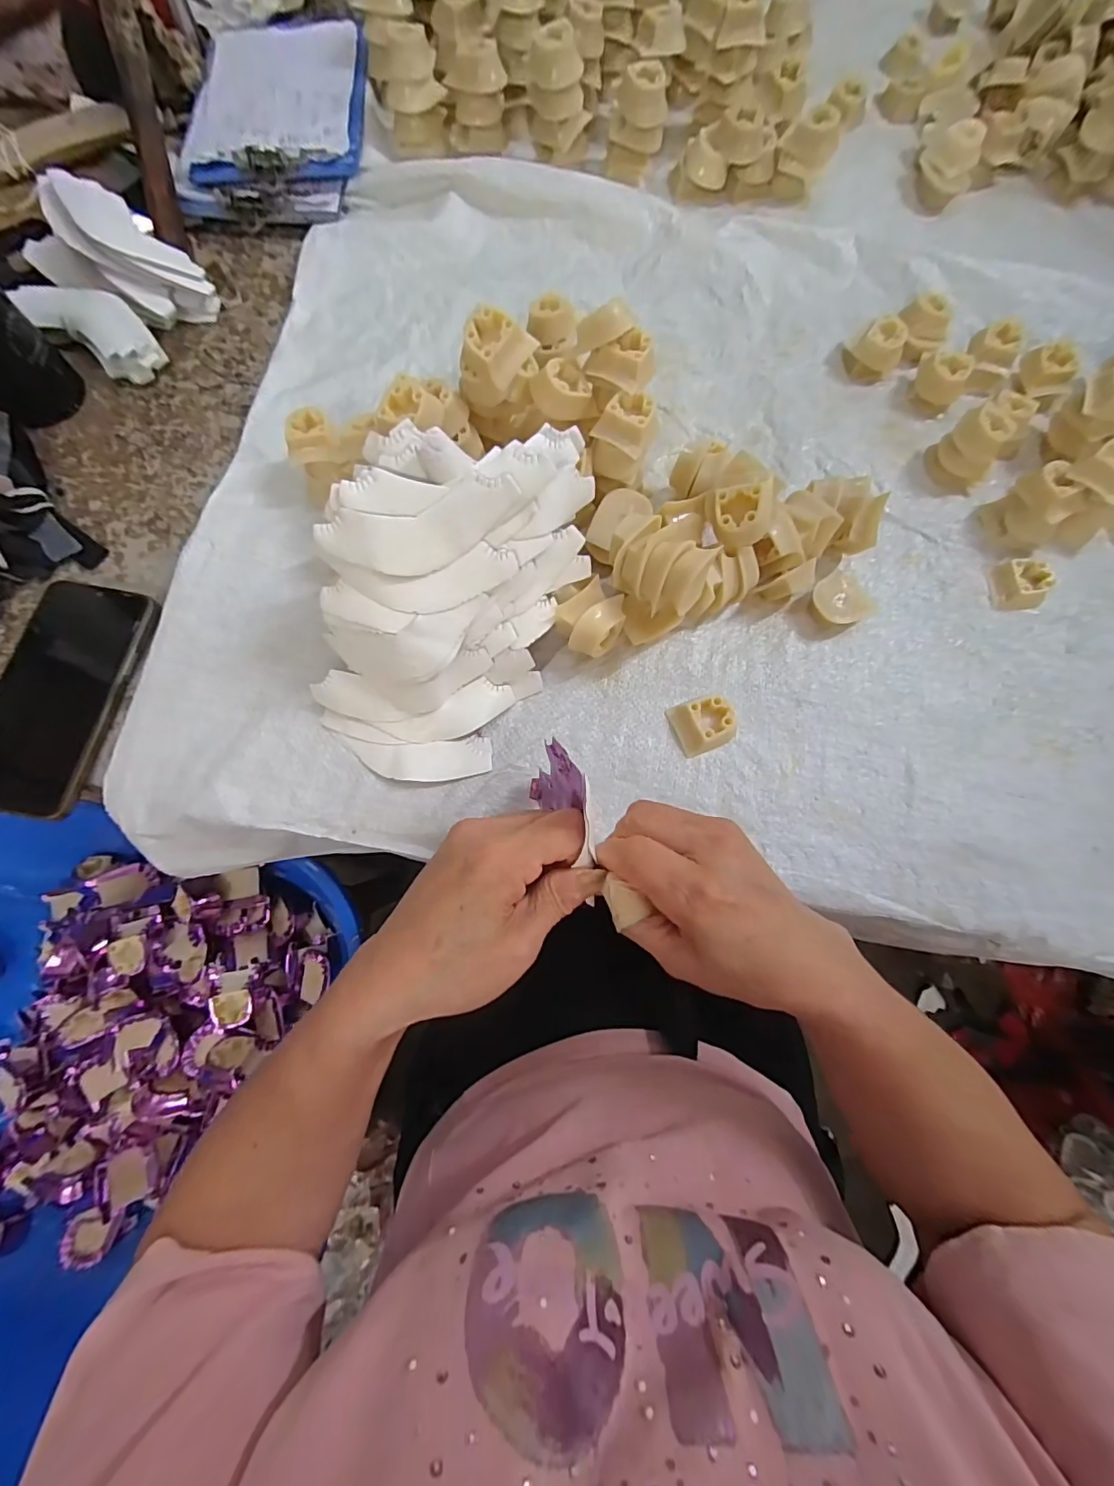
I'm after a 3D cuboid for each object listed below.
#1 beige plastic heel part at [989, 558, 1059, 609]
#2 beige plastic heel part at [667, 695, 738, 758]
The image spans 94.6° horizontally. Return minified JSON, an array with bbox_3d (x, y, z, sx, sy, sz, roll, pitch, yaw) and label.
[{"bbox_3d":[0.358,-0.123,0.396,0.033,0.020,0.037,-2,75,-2],"label":"beige plastic heel part"},{"bbox_3d":[0.107,-0.013,0.364,0.048,0.016,0.036,-16,76,-5],"label":"beige plastic heel part"}]

